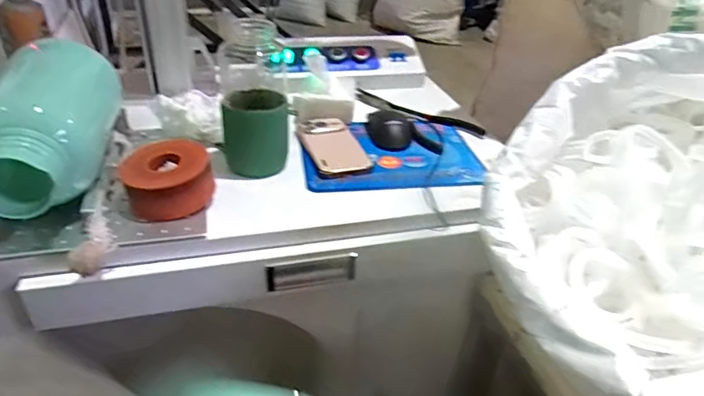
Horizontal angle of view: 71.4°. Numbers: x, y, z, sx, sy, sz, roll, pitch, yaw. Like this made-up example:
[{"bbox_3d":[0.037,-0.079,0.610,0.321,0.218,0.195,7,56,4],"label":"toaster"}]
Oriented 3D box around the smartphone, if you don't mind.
[{"bbox_3d":[-0.029,-0.079,0.727,0.076,0.008,0.146,-10,40,-18],"label":"smartphone"}]

